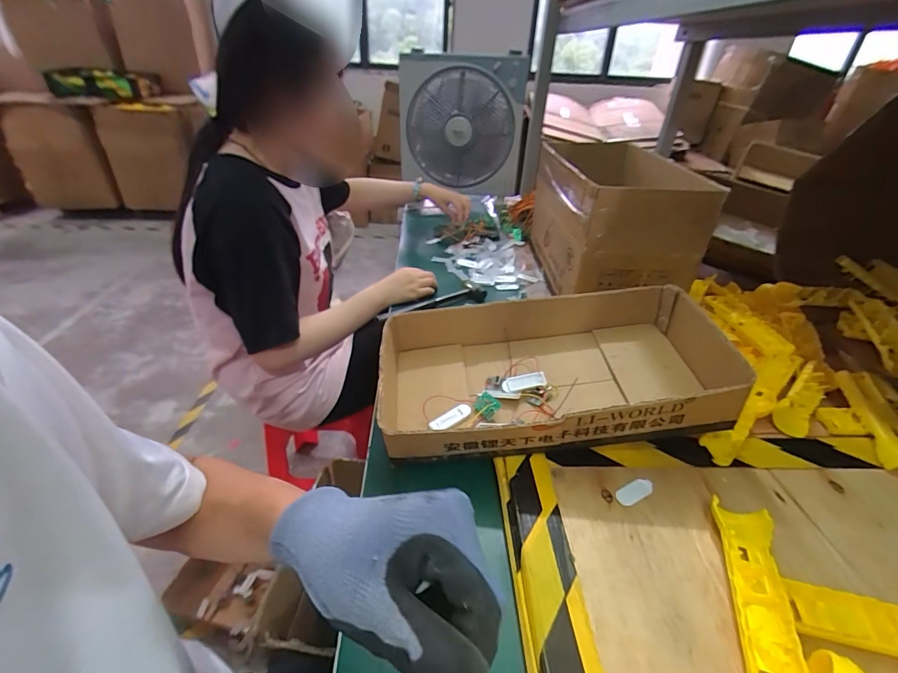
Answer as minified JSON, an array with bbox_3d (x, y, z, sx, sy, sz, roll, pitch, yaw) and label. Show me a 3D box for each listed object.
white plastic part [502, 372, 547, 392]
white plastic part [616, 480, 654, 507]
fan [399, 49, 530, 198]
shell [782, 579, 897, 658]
[{"bbox_3d":[0.102,0.063,0.570,0.058,0.007,0.022,-9,61,0],"label":"white plastic part"},{"bbox_3d":[0.209,0.175,0.468,0.052,0.004,0.020,-15,38,-24],"label":"white plastic part"},{"bbox_3d":[0.025,-0.657,1.315,0.411,0.391,0.140,13,35,15],"label":"fan"},{"bbox_3d":[0.374,0.248,0.351,0.147,0.026,0.045,11,35,12],"label":"shell"}]

